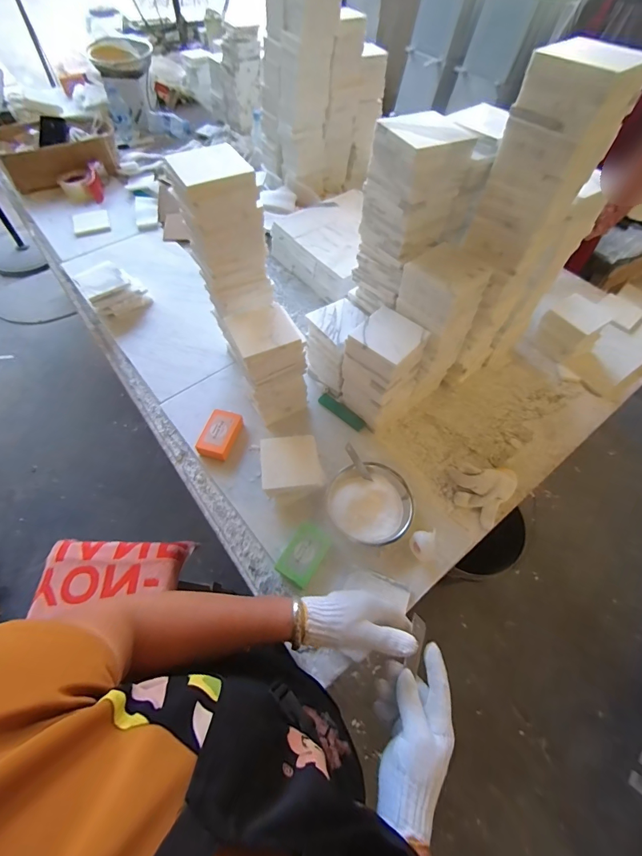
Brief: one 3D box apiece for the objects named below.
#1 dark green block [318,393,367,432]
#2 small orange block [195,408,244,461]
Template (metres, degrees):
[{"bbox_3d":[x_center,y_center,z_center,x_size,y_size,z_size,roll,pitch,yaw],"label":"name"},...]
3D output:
[{"bbox_3d":[0.044,-0.034,0.768,0.115,0.016,0.023,39,65,17],"label":"dark green block"},{"bbox_3d":[-0.197,0.012,0.706,0.062,0.025,0.097,18,61,6],"label":"small orange block"}]

